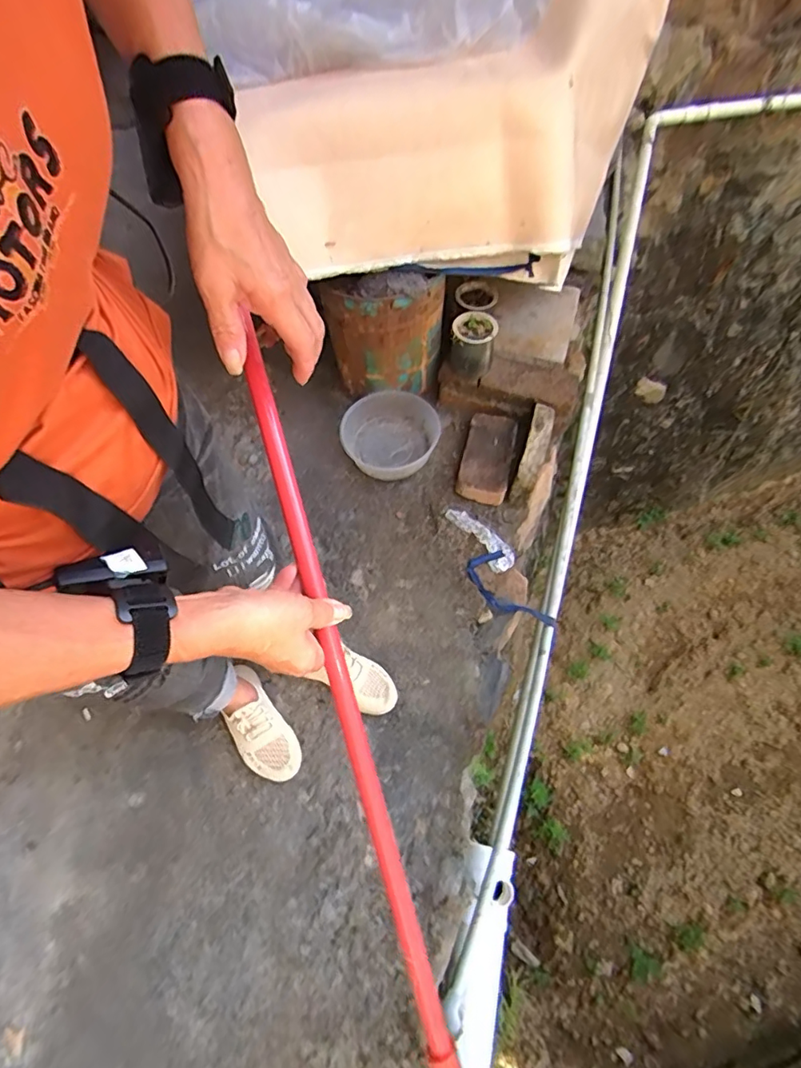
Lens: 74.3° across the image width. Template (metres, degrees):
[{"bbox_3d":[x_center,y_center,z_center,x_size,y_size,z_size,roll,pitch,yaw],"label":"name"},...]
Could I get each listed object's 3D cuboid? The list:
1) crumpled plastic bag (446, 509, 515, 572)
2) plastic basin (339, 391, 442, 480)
[{"bbox_3d":[0.186,0.009,1.230,0.058,0.030,0.188,-35,66,-16],"label":"crumpled plastic bag"},{"bbox_3d":[-0.030,-0.251,1.322,0.223,0.092,0.229,0,61,0],"label":"plastic basin"}]

